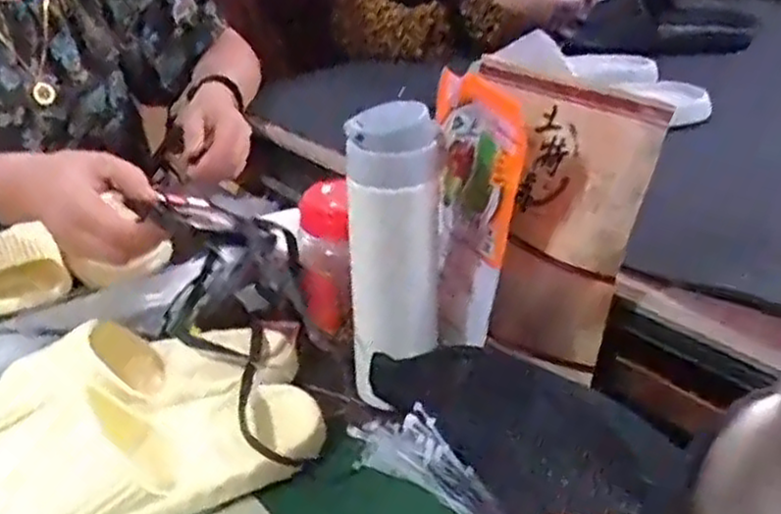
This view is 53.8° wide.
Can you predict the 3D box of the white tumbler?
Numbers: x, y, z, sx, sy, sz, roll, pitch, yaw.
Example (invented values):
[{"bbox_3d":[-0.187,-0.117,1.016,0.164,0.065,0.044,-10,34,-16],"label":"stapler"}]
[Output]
[{"bbox_3d":[0.004,0.000,0.549,0.066,0.209,0.049,-16,31,-22],"label":"white tumbler"}]

